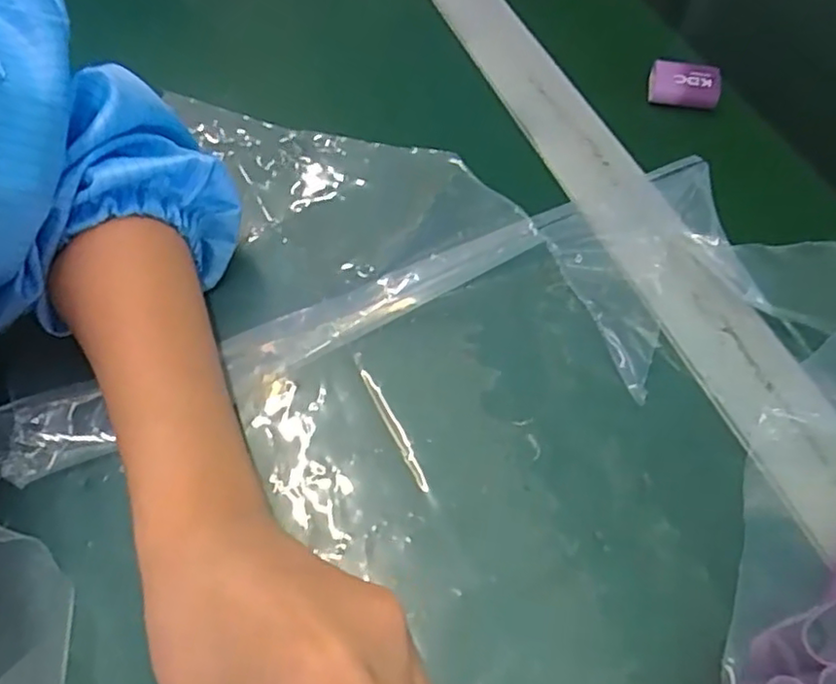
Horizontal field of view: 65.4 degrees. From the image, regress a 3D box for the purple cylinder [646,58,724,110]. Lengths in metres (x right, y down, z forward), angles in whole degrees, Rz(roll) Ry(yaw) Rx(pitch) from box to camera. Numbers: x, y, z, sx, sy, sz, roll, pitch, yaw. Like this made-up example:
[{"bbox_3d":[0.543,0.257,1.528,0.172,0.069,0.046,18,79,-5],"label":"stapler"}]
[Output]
[{"bbox_3d":[0.179,-0.173,0.435,0.046,0.024,0.021,9,58,8],"label":"purple cylinder"}]

